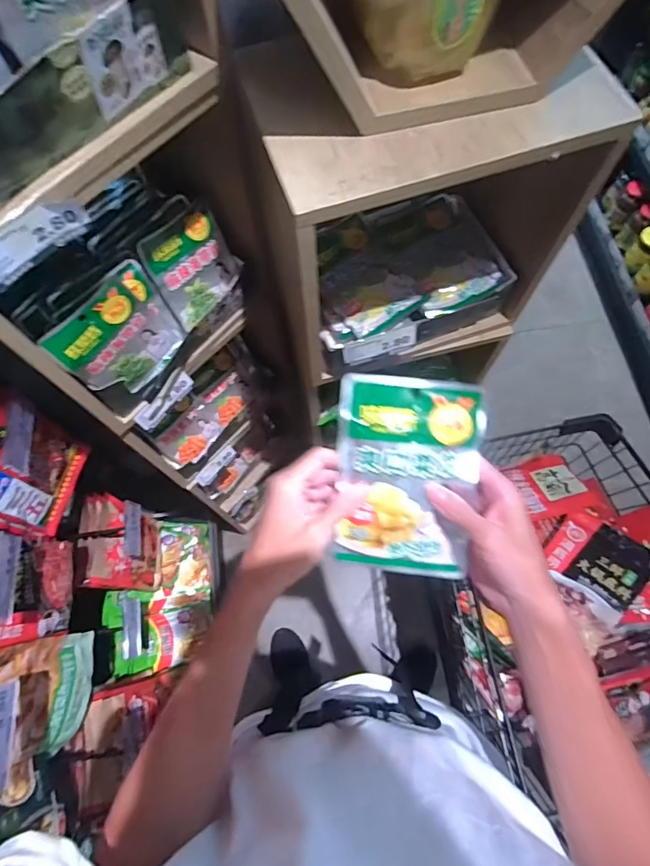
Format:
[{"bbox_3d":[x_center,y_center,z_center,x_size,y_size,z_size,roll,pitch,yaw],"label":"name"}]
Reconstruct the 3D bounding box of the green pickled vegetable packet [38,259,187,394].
[{"bbox_3d":[-0.228,-0.110,0.532,0.036,0.132,0.130,32,73,12],"label":"green pickled vegetable packet"}]

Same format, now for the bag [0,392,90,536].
[{"bbox_3d":[-0.445,0.060,0.707,0.050,0.210,0.164,7,70,4],"label":"bag"}]

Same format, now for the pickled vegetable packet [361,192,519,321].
[{"bbox_3d":[0.146,-0.229,0.607,0.137,0.028,0.159,-20,71,-6],"label":"pickled vegetable packet"}]

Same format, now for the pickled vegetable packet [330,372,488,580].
[{"bbox_3d":[0.068,0.038,0.383,0.111,0.012,0.160,2,101,1],"label":"pickled vegetable packet"}]

